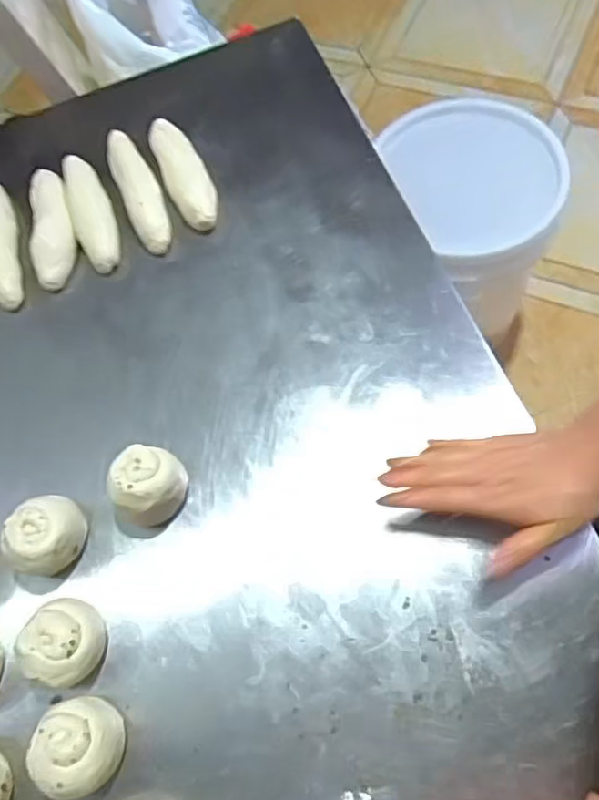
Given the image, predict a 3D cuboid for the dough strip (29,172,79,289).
[{"bbox_3d":[-0.267,-0.190,0.663,0.049,0.037,0.151,-17,65,2],"label":"dough strip"}]

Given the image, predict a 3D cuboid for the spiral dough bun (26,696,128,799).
[{"bbox_3d":[-0.156,0.247,0.435,0.056,0.046,0.056,-3,66,7],"label":"spiral dough bun"}]

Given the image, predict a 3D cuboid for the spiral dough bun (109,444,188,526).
[{"bbox_3d":[-0.120,0.068,0.495,0.056,0.048,0.052,-3,66,7],"label":"spiral dough bun"}]

